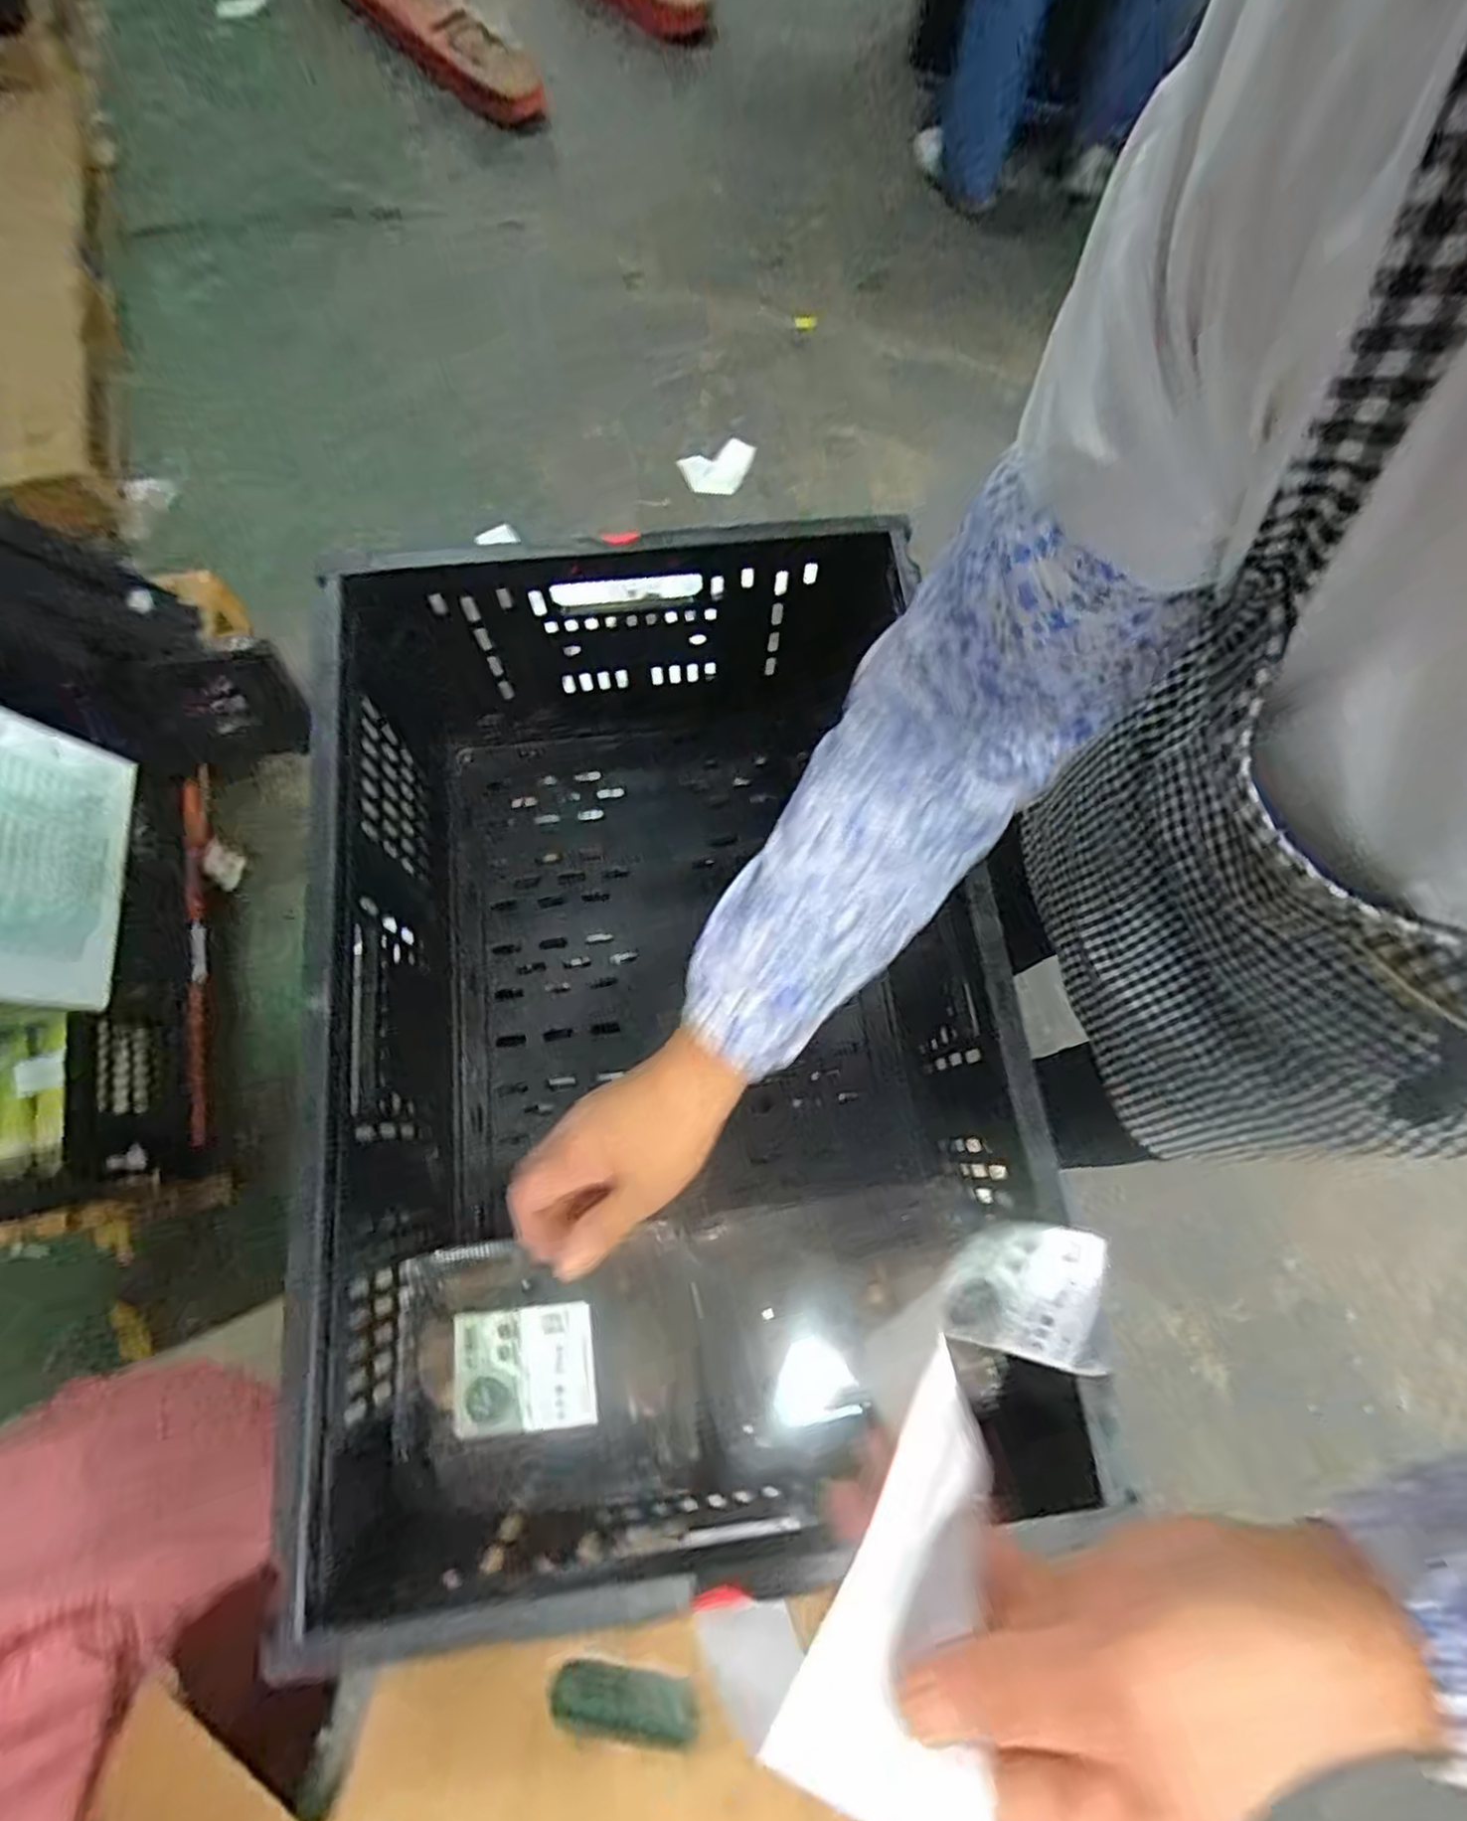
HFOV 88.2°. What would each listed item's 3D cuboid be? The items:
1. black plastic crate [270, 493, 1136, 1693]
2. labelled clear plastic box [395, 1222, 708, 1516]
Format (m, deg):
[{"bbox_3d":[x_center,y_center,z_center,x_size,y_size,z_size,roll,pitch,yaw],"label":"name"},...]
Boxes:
[{"bbox_3d":[-0.055,0.058,0.533,0.392,0.243,0.582,-6,74,-4],"label":"black plastic crate"},{"bbox_3d":[-0.109,0.264,0.440,0.173,0.043,0.135,-7,74,-4],"label":"labelled clear plastic box"}]

